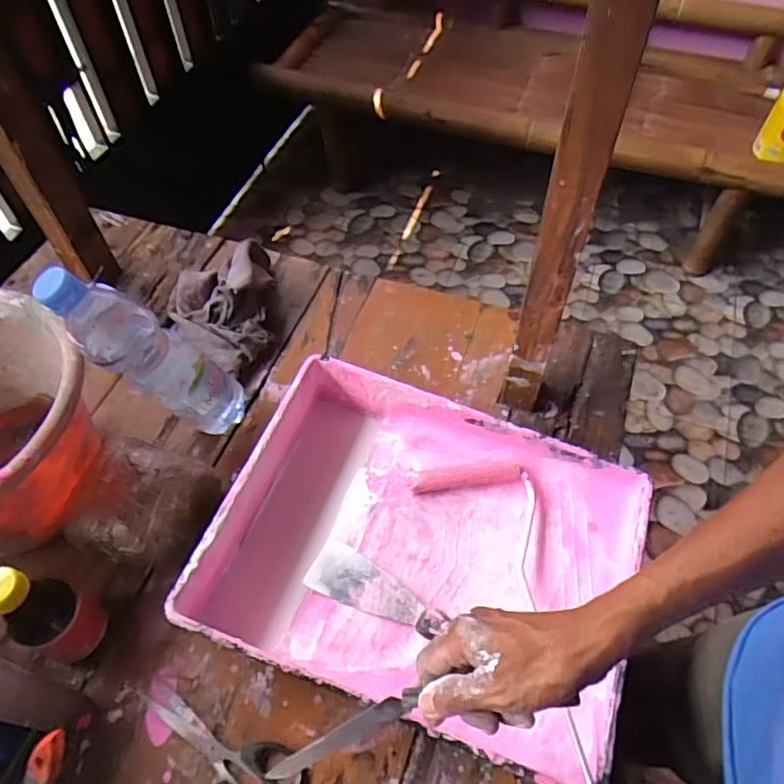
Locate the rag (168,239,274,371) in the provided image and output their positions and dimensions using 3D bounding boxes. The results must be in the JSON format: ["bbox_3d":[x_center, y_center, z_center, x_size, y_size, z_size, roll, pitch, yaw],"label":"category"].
[{"bbox_3d":[-0.204,-0.104,0.714,0.117,0.082,0.167,-3,56,-1],"label":"rag"}]

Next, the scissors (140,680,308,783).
[{"bbox_3d":[-0.143,0.286,0.485,0.147,0.013,0.072,36,63,22],"label":"scissors"}]

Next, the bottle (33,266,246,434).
[{"bbox_3d":[-0.224,-0.028,0.566,0.065,0.250,0.059,-20,54,17],"label":"bottle"}]

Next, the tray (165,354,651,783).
[{"bbox_3d":[0.031,0.138,0.543,0.352,0.084,0.270,16,57,11],"label":"tray"}]

